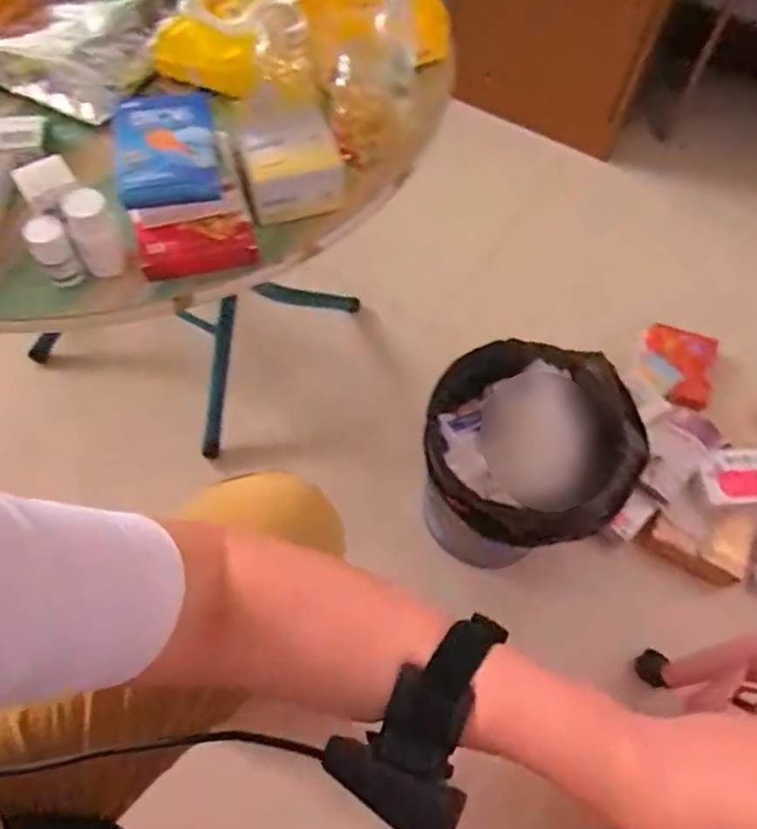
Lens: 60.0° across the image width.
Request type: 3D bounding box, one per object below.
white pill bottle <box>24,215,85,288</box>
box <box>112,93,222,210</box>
[{"bbox_3d":[-0.230,-0.115,0.465,0.026,0.056,0.029,-30,67,-18],"label":"white pill bottle"},{"bbox_3d":[-0.158,-0.199,0.484,0.071,0.029,0.098,-9,62,-8],"label":"box"}]

